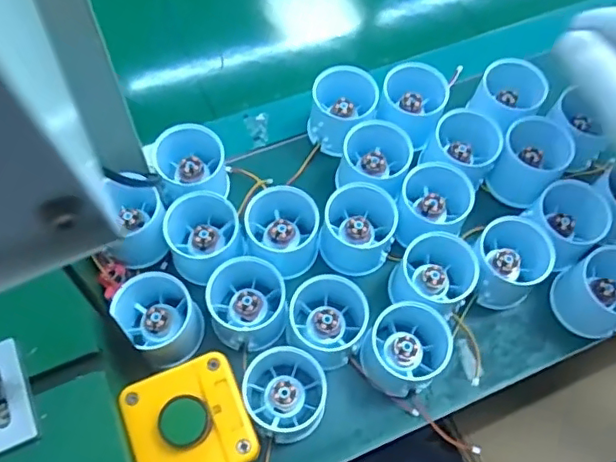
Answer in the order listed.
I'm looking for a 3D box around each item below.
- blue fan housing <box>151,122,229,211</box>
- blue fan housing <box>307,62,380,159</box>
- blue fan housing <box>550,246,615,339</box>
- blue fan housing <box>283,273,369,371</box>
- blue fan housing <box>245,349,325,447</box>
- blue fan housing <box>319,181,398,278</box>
[{"bbox_3d":[-0.088,-0.043,0.437,0.053,0.054,0.062,-11,65,-7],"label":"blue fan housing"},{"bbox_3d":[0.027,-0.095,0.469,0.049,0.053,0.056,17,65,6],"label":"blue fan housing"},{"bbox_3d":[0.212,0.042,0.409,0.059,0.053,0.052,-26,68,-13],"label":"blue fan housing"},{"bbox_3d":[0.013,0.060,0.402,0.054,0.032,0.064,19,65,7],"label":"blue fan housing"},{"bbox_3d":[-0.015,0.105,0.379,0.054,0.040,0.059,1,64,-2],"label":"blue fan housing"},{"bbox_3d":[0.038,-0.002,0.426,0.053,0.047,0.058,1,64,-2],"label":"blue fan housing"}]

